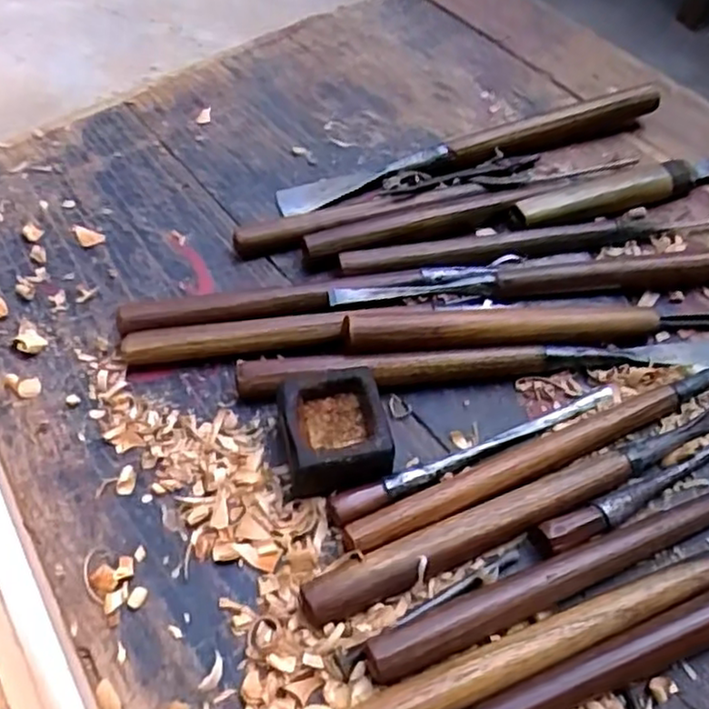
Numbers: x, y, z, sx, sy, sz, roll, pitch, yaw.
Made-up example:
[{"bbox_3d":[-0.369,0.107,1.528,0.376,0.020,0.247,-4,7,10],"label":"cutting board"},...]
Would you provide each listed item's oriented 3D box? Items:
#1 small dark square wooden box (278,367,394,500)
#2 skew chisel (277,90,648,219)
[{"bbox_3d":[-0.010,0.033,0.309,0.045,0.026,0.051,-11,57,-7],"label":"small dark square wooden box"},{"bbox_3d":[0.075,-0.124,0.419,0.243,0.018,0.023,-15,58,-10],"label":"skew chisel"}]

